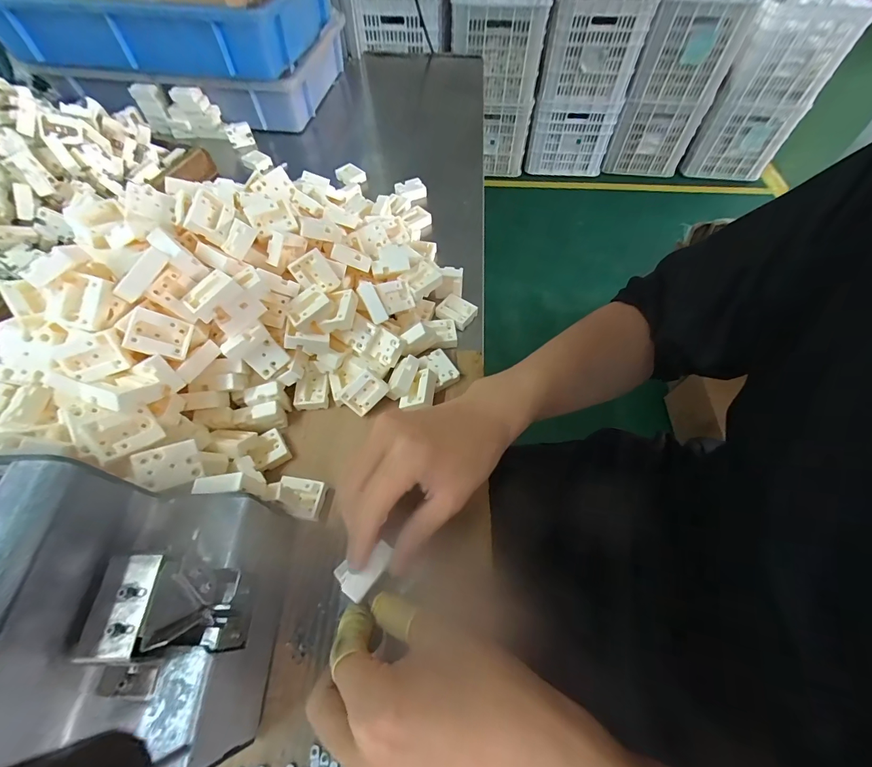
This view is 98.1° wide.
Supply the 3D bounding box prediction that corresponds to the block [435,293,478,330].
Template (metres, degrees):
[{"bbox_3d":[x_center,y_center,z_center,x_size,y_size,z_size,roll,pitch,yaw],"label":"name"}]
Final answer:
[{"bbox_3d":[0.020,-0.075,0.392,0.036,0.011,0.031,34,64,18],"label":"block"}]

